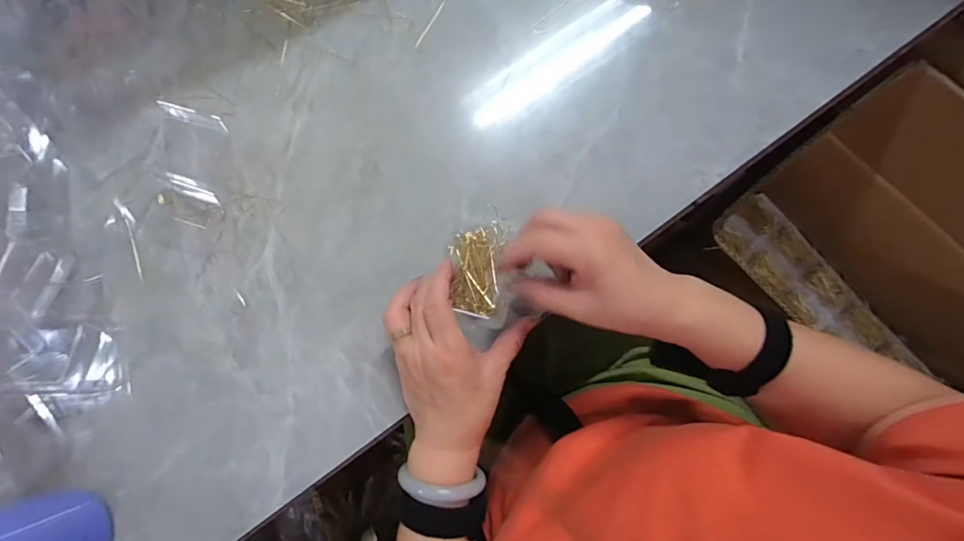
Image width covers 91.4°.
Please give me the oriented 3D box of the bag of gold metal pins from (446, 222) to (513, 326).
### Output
[{"bbox_3d":[-0.002,0.002,0.396,0.048,0.017,0.084,-1,77,0],"label":"bag of gold metal pins"}]

